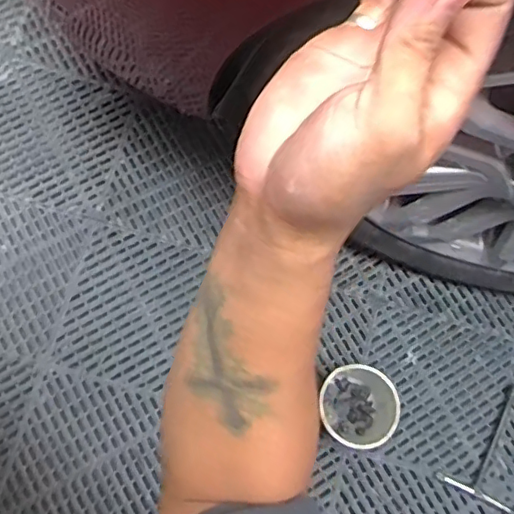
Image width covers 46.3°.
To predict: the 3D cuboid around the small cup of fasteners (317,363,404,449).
[{"bbox_3d":[0.123,0.186,0.748,0.085,0.115,0.092,1,76,-4],"label":"small cup of fasteners"}]

